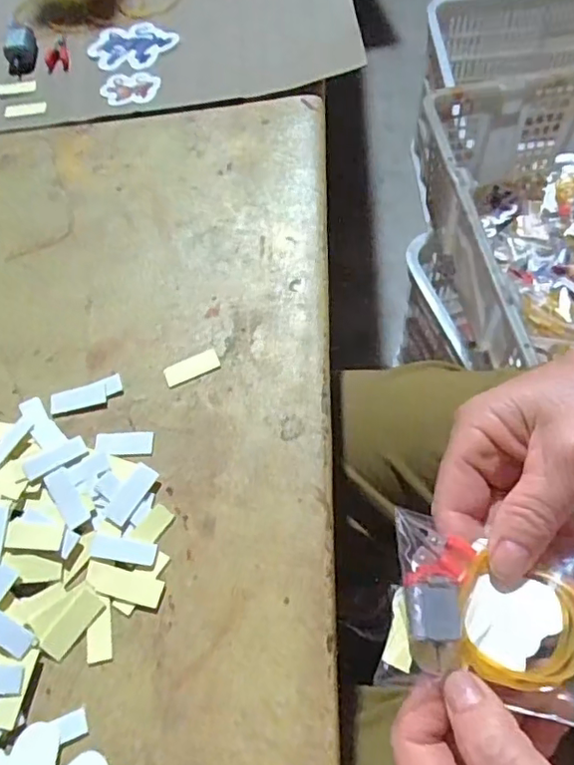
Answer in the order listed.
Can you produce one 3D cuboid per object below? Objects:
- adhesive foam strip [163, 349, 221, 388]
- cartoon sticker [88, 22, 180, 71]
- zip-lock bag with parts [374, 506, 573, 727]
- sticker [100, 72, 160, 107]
[{"bbox_3d":[-0.049,-0.008,0.298,0.029,0.004,0.013,-24,63,-9],"label":"adhesive foam strip"},{"bbox_3d":[-0.106,-0.232,0.403,0.061,0.008,0.038,1,62,4],"label":"cartoon sticker"},{"bbox_3d":[0.092,0.090,0.230,0.099,0.020,0.070,9,63,8],"label":"zip-lock bag with parts"},{"bbox_3d":[-0.106,-0.198,0.394,0.040,0.004,0.030,-6,62,0],"label":"sticker"}]

